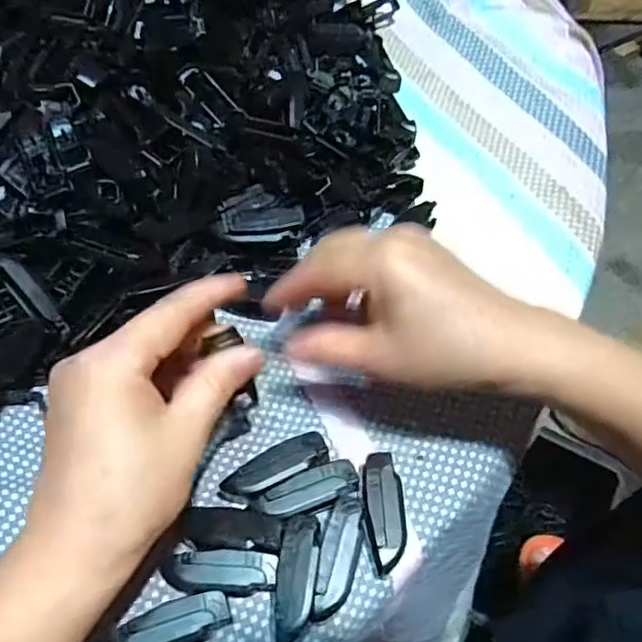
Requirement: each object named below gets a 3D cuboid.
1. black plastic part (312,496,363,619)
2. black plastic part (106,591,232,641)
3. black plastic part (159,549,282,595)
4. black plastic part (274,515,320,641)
[{"bbox_3d":[0.008,0.108,0.275,0.017,0.007,0.052,7,57,6],"label":"black plastic part"},{"bbox_3d":[-0.067,0.135,0.263,0.053,0.010,0.019,-14,57,-8],"label":"black plastic part"},{"bbox_3d":[-0.047,0.115,0.274,0.053,0.013,0.017,3,56,3],"label":"black plastic part"},{"bbox_3d":[-0.011,0.115,0.266,0.017,0.009,0.052,4,57,4],"label":"black plastic part"}]

